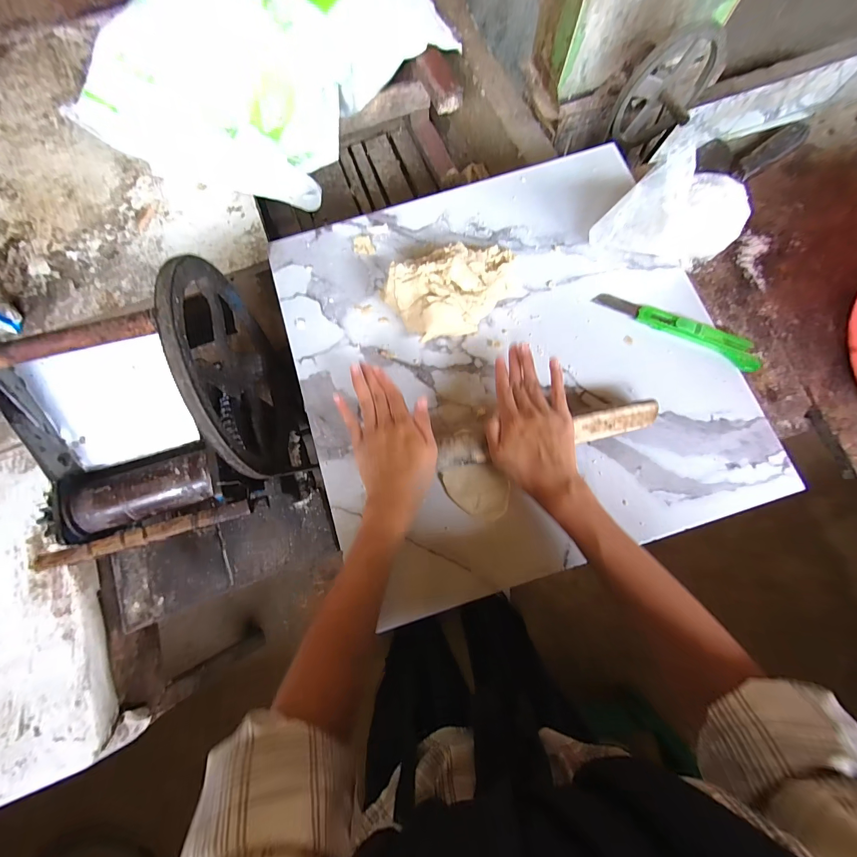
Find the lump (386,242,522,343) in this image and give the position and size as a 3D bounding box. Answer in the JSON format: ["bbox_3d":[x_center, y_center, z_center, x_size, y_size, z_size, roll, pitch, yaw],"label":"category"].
[{"bbox_3d":[0.036,-0.158,0.434,0.160,0.056,0.089,-17,78,-5],"label":"lump"}]

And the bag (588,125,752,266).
[{"bbox_3d":[0.283,-0.252,0.419,0.165,0.124,0.061,6,77,1],"label":"bag"}]

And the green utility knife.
[{"bbox_3d":[0.299,-0.121,0.444,0.198,0.017,0.032,28,78,5],"label":"green utility knife"}]

